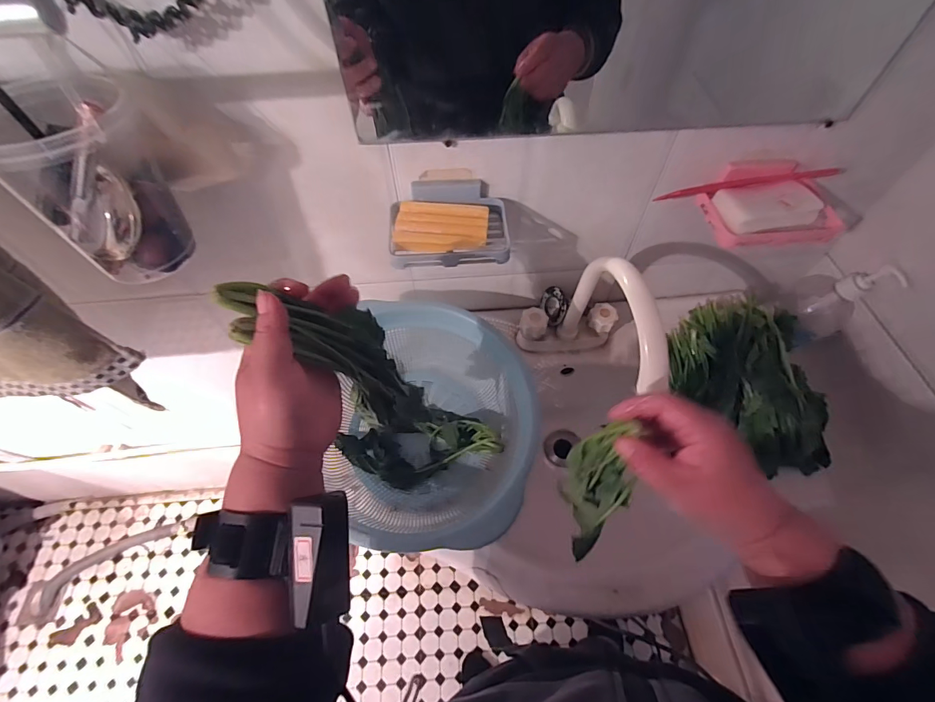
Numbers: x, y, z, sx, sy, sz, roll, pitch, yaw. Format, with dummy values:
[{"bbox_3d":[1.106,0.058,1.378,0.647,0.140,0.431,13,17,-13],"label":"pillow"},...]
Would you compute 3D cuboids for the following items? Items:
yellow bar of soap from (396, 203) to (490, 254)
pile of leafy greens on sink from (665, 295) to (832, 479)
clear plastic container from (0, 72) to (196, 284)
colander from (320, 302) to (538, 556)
[{"bbox_3d":[-0.027,-0.134,0.440,0.096,0.021,0.053,2,58,2],"label":"yellow bar of soap"},{"bbox_3d":[0.383,0.041,0.553,0.159,0.081,0.235,-8,58,-4],"label":"pile of leafy greens on sink"},{"bbox_3d":[-0.321,-0.149,0.358,0.109,0.138,0.121,-29,62,-16],"label":"clear plastic container"},{"bbox_3d":[-0.043,0.101,0.507,0.257,0.130,0.264,26,62,16],"label":"colander"}]

